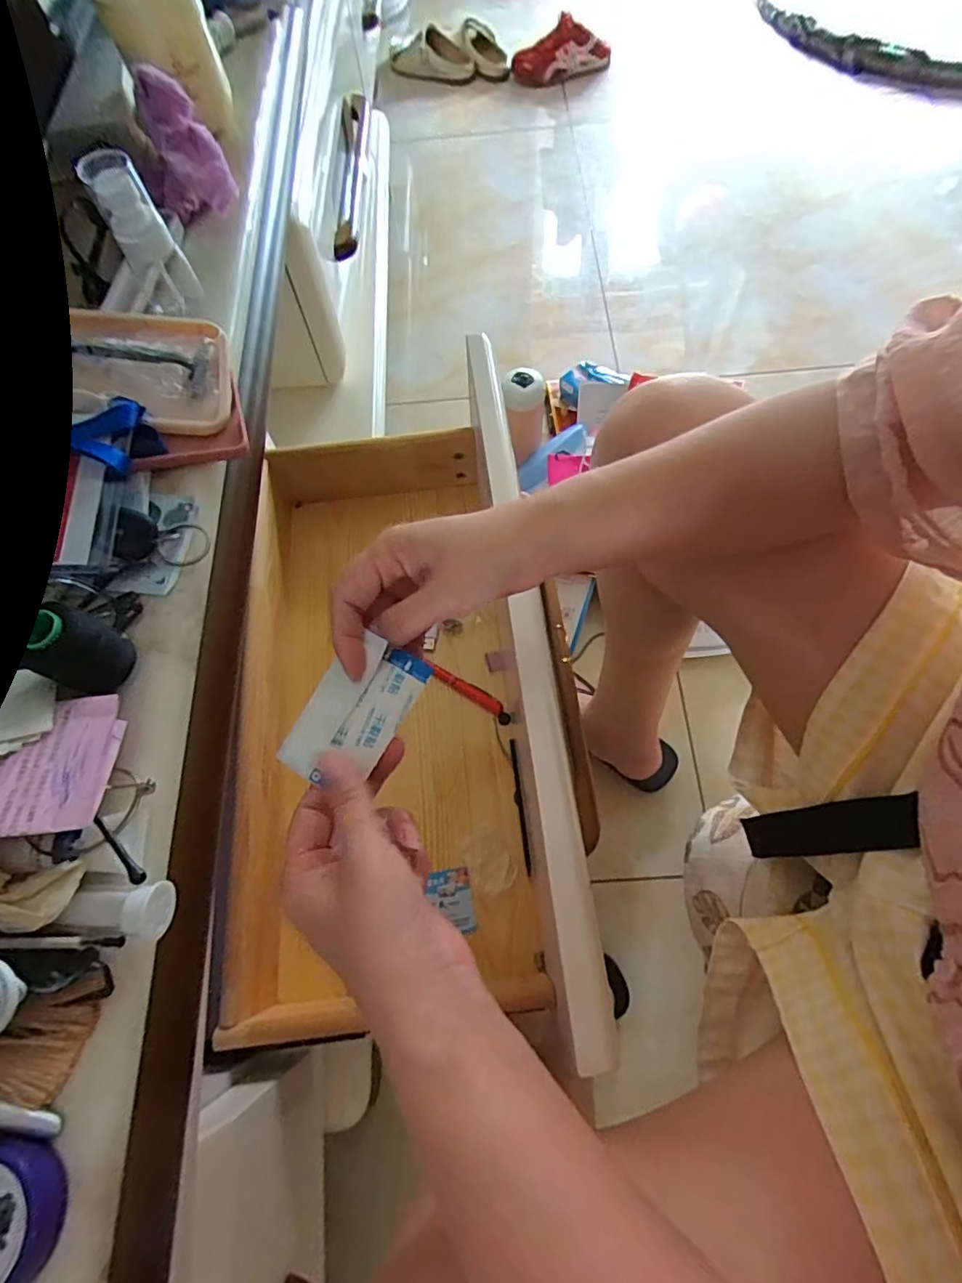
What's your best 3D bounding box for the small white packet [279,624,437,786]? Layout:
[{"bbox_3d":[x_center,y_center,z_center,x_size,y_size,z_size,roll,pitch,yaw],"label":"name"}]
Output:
[{"bbox_3d":[-0.069,0.039,0.311,0.049,0.004,0.083,30,79,9],"label":"small white packet"}]

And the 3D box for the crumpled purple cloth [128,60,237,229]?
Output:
[{"bbox_3d":[-0.222,-0.360,0.416,0.058,0.071,0.051,-27,68,-8],"label":"crumpled purple cloth"}]

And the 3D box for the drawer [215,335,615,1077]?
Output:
[{"bbox_3d":[-0.078,0.041,0.511,0.262,0.172,0.538,-7,66,0],"label":"drawer"}]

